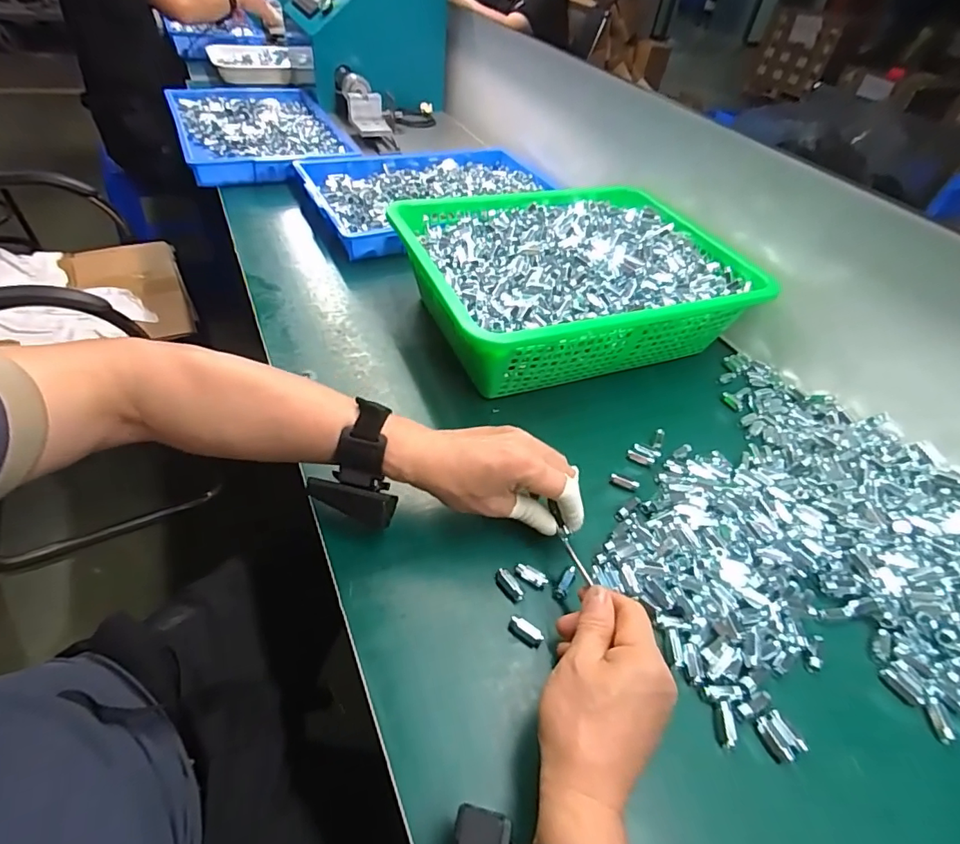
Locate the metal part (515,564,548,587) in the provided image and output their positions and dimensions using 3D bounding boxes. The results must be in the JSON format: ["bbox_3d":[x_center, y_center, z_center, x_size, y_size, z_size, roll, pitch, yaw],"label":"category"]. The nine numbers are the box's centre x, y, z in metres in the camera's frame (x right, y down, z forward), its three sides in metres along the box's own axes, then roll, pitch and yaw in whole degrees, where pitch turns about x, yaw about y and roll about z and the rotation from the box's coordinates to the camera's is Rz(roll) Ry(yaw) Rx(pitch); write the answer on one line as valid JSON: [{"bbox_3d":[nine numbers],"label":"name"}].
[{"bbox_3d":[0.043,0.126,0.417,0.027,0.007,0.012,24,51,15],"label":"metal part"}]

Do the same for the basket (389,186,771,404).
[{"bbox_3d":[0.111,-0.183,0.634,0.380,0.101,0.302,-13,49,-20],"label":"basket"}]

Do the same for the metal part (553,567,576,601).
[{"bbox_3d":[0.070,0.131,0.412,0.009,0.005,0.030,26,64,16],"label":"metal part"}]

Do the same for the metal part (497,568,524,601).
[{"bbox_3d":[0.024,0.131,0.406,0.011,0.011,0.026,-34,60,-30],"label":"metal part"}]

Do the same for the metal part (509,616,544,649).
[{"bbox_3d":[0.034,0.159,0.381,0.027,0.012,0.012,37,52,25],"label":"metal part"}]

